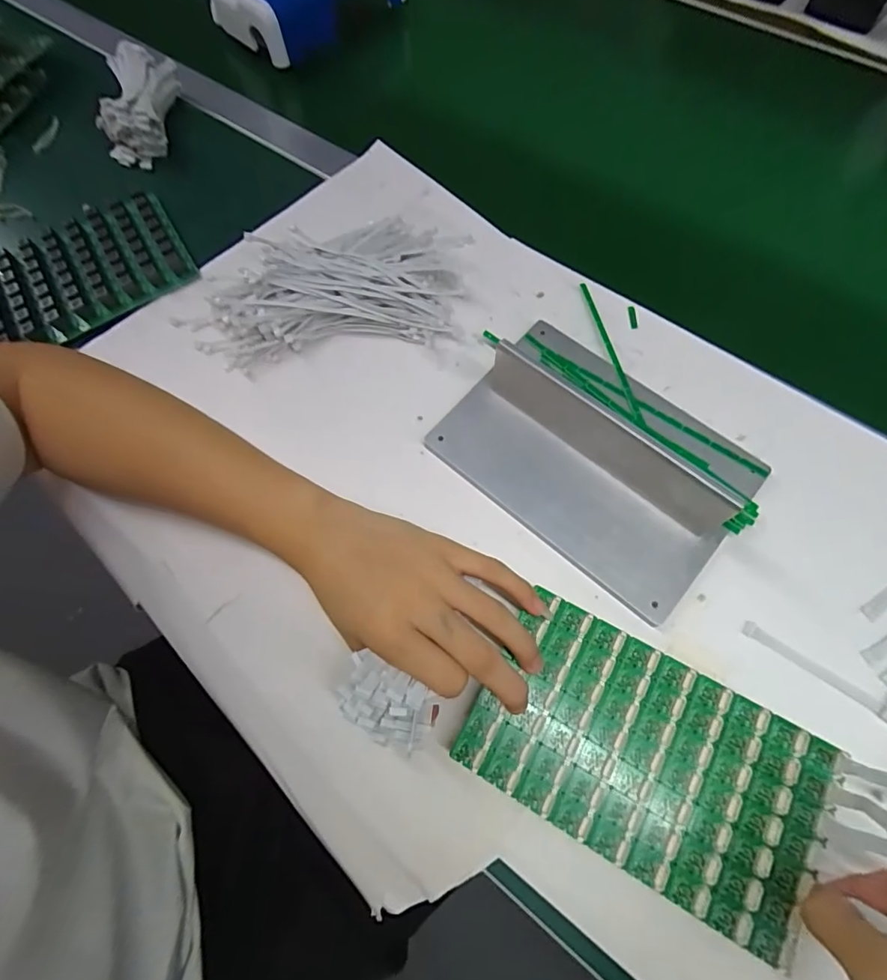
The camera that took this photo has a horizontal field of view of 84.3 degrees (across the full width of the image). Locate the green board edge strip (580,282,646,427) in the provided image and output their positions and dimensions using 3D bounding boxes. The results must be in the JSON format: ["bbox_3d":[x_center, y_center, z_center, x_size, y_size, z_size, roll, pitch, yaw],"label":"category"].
[{"bbox_3d":[0.127,-0.104,0.368,0.007,0.006,0.132,-11,69,-3],"label":"green board edge strip"}]

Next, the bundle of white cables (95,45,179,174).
[{"bbox_3d":[-0.286,-0.363,0.463,0.057,0.050,0.097,0,68,1],"label":"bundle of white cables"}]

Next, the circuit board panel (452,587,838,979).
[{"bbox_3d":[0.113,0.150,0.275,0.186,0.004,0.111,28,75,12],"label":"circuit board panel"}]

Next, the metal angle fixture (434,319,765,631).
[{"bbox_3d":[0.105,-0.033,0.322,0.198,0.054,0.137,38,75,15],"label":"metal angle fixture"}]

